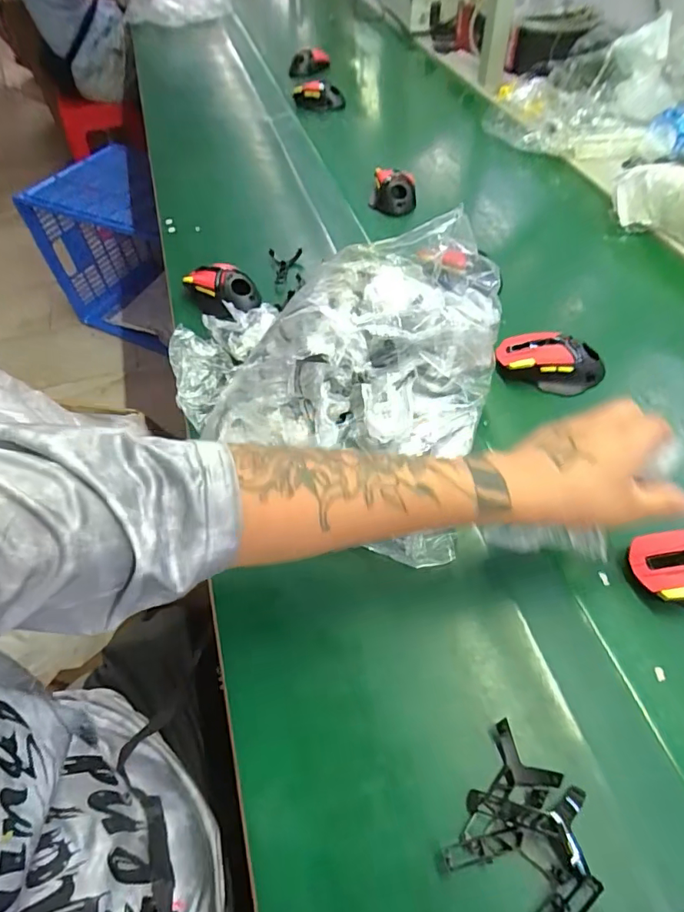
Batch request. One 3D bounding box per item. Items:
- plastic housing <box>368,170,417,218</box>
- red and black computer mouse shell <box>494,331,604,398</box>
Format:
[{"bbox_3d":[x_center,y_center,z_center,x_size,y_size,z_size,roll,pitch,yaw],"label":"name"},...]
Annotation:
[{"bbox_3d":[0.083,-0.415,0.786,0.070,0.053,0.051,13,57,12],"label":"plastic housing"},{"bbox_3d":[0.233,-0.107,0.557,0.112,0.033,0.060,19,58,15],"label":"red and black computer mouse shell"}]

